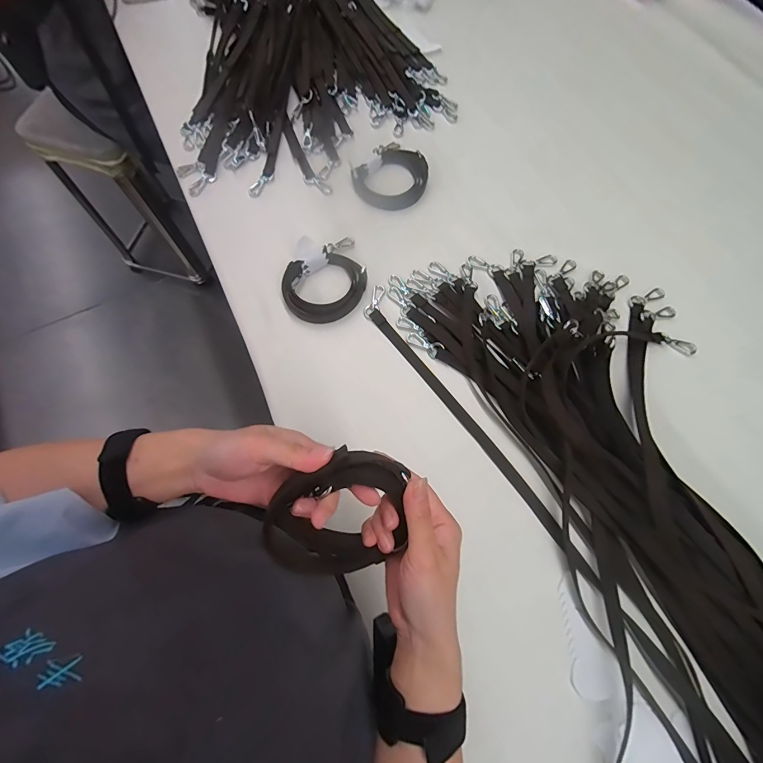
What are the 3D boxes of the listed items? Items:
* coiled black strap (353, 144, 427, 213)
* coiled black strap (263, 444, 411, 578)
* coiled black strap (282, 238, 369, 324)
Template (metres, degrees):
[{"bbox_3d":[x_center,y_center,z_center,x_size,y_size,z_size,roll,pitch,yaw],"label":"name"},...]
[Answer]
[{"bbox_3d":[0.022,-0.342,0.618,0.114,0.016,0.131,38,75,11],"label":"coiled black strap"},{"bbox_3d":[-0.035,0.109,0.294,0.102,0.016,0.127,23,111,-11],"label":"coiled black strap"},{"bbox_3d":[-0.084,-0.152,0.541,0.122,0.029,0.124,0,72,0],"label":"coiled black strap"}]

